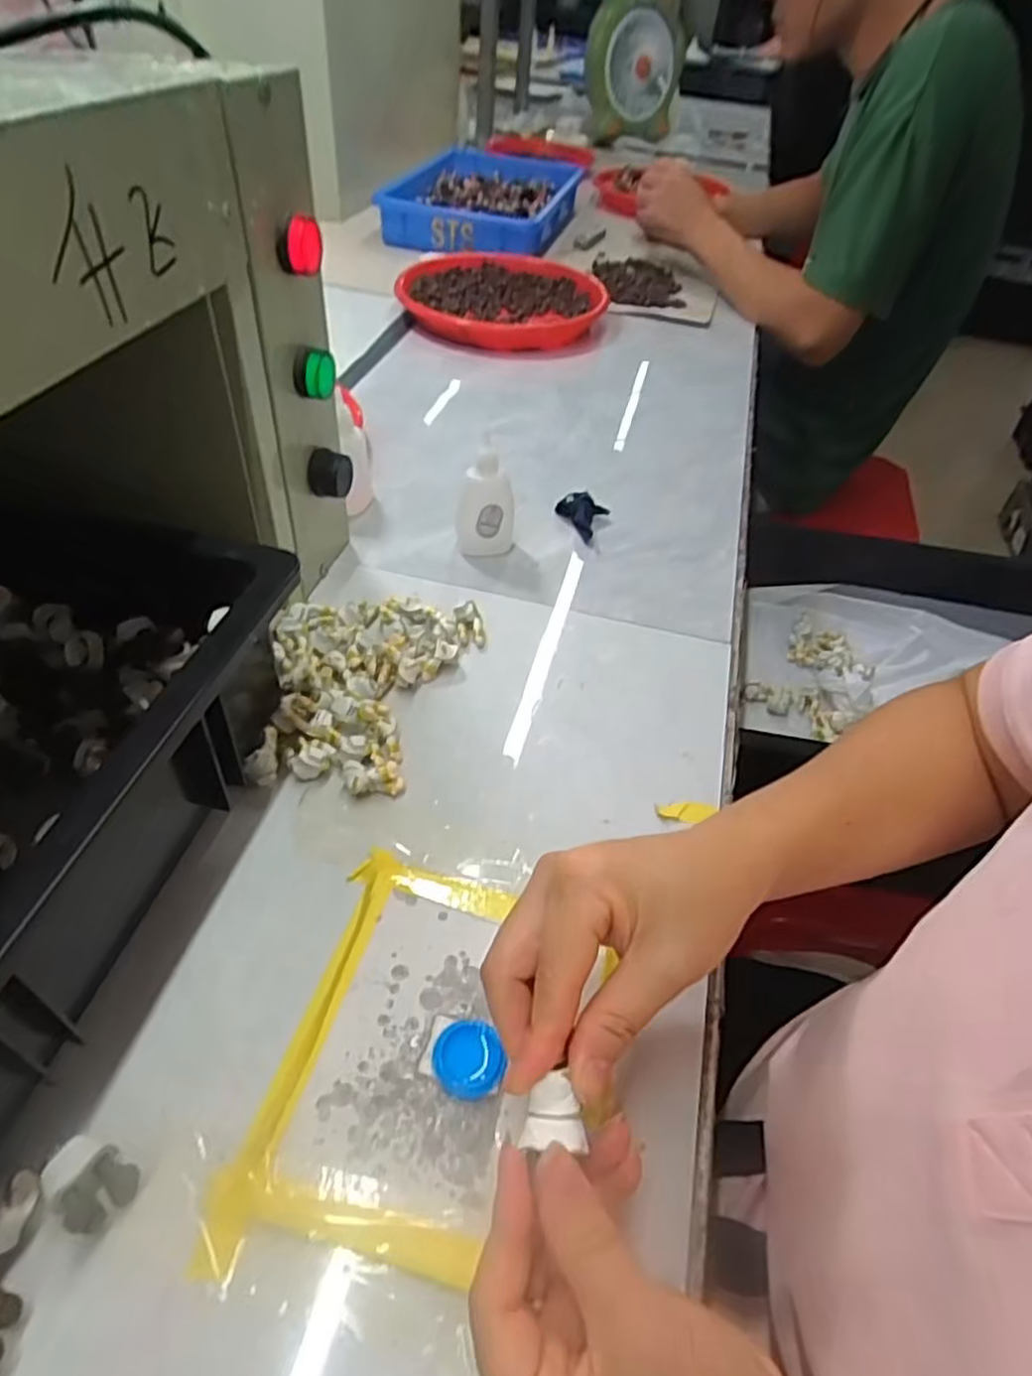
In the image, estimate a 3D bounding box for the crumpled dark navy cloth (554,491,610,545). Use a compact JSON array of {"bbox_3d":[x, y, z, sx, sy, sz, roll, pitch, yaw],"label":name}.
[{"bbox_3d":[0.053,-0.142,0.586,0.043,0.024,0.056,10,45,3],"label":"crumpled dark navy cloth"}]

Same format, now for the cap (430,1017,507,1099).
[{"bbox_3d":[-0.020,0.152,0.299,0.028,0.012,0.030,3,45,-3],"label":"cap"}]

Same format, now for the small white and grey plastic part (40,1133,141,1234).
[{"bbox_3d":[-0.152,0.177,0.259,0.026,0.019,0.023,23,47,16],"label":"small white and grey plastic part"}]

